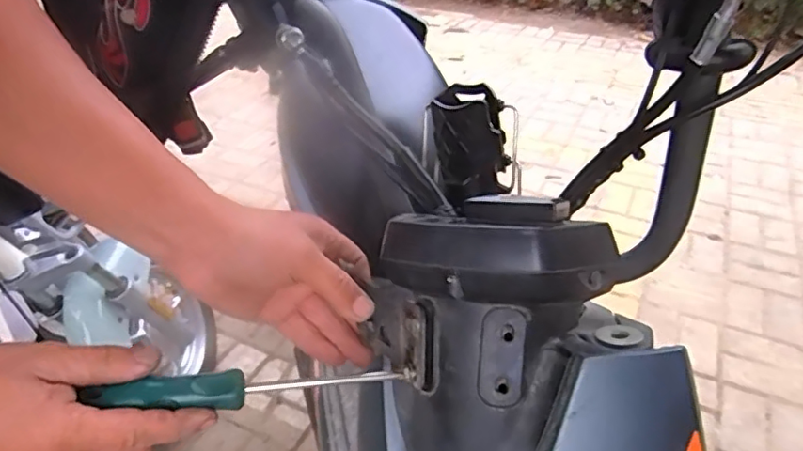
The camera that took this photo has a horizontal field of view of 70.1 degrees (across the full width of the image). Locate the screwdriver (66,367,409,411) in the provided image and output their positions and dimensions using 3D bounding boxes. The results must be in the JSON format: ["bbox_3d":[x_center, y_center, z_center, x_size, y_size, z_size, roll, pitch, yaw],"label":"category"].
[{"bbox_3d":[-0.088,0.097,0.344,0.178,0.015,0.018,1,38,-19],"label":"screwdriver"}]

